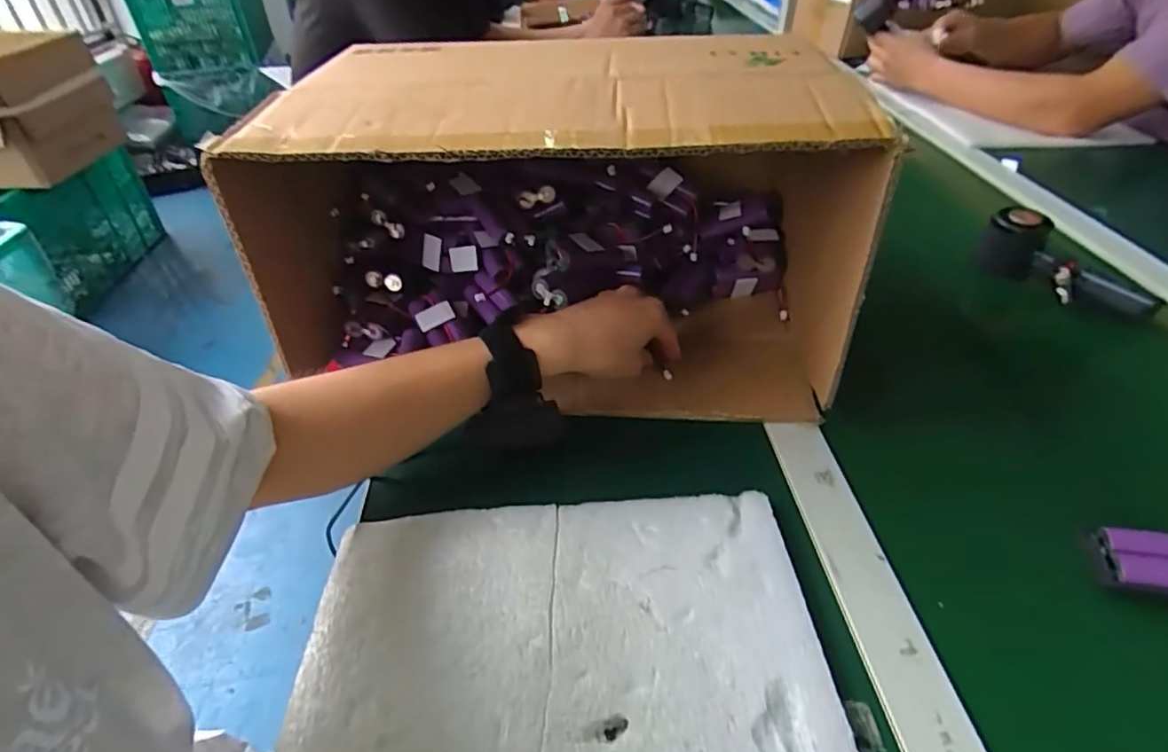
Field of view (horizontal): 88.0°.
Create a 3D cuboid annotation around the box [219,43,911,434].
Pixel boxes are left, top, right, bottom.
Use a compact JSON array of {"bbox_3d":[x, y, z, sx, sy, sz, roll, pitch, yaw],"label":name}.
[{"bbox_3d":[-0.031,-0.137,0.503,0.462,0.214,0.242,2,41,4],"label":"box"}]

